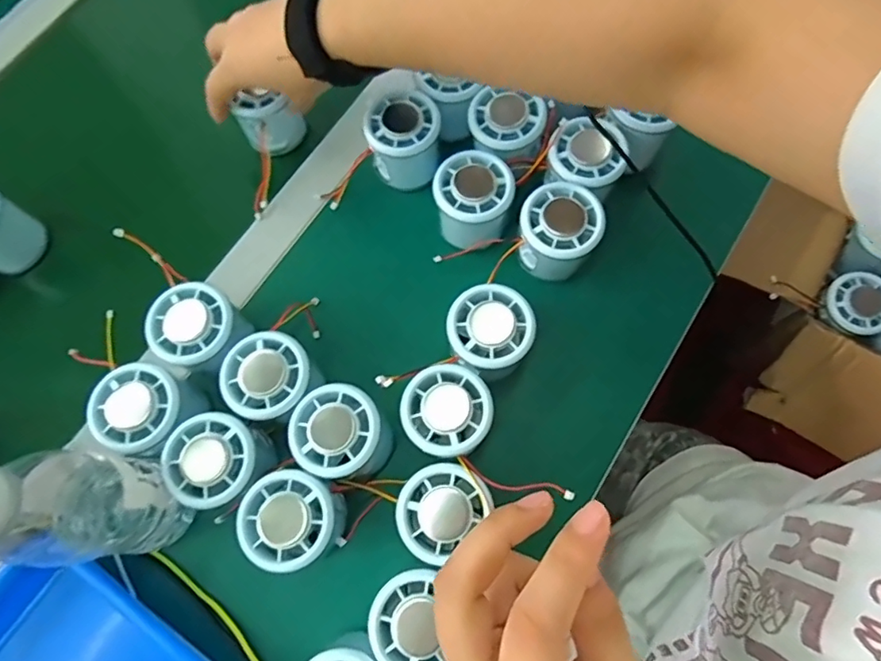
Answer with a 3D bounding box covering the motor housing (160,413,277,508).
[{"bbox_3d":[-0.144,0.089,0.366,0.054,0.066,0.054,-1,72,2],"label":"motor housing"}]

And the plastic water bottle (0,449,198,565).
[{"bbox_3d":[-0.198,0.100,0.302,0.061,0.183,0.050,-9,72,-1],"label":"plastic water bottle"}]

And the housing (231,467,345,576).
[{"bbox_3d":[-0.093,0.122,0.352,0.056,0.063,0.055,-1,72,2],"label":"housing"}]

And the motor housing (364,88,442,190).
[{"bbox_3d":[-0.027,-0.147,0.434,0.054,0.062,0.057,-1,72,2],"label":"motor housing"}]

